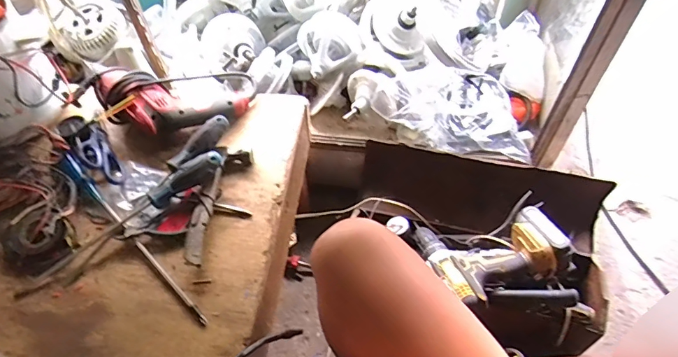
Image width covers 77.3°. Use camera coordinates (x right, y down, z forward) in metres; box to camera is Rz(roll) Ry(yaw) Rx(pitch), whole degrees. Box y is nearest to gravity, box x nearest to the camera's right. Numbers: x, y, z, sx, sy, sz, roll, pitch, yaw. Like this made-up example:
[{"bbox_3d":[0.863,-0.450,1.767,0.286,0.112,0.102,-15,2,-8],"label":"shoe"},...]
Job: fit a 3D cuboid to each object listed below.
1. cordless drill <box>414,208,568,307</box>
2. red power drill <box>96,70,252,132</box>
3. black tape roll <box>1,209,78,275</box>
[{"bbox_3d":[0.272,0.135,0.760,0.223,0.092,0.196,-24,37,5],"label":"cordless drill"},{"bbox_3d":[-0.285,-0.119,0.701,0.253,0.072,0.129,0,52,2],"label":"red power drill"},{"bbox_3d":[-0.411,0.079,0.577,0.086,0.033,0.077,37,61,26],"label":"black tape roll"}]

